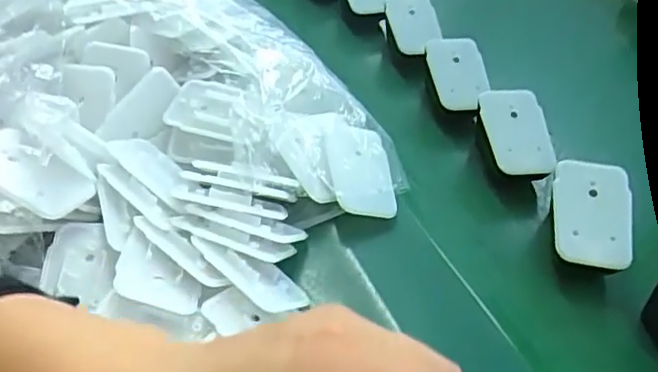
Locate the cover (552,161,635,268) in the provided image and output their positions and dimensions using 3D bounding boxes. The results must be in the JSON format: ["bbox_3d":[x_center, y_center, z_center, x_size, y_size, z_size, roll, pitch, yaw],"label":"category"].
[{"bbox_3d":[0.151,0.015,0.341,0.042,0.007,0.062,7,62,9],"label":"cover"}]

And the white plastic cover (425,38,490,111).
[{"bbox_3d":[0.101,-0.087,0.460,0.043,0.016,0.059,-6,84,-4],"label":"white plastic cover"}]

